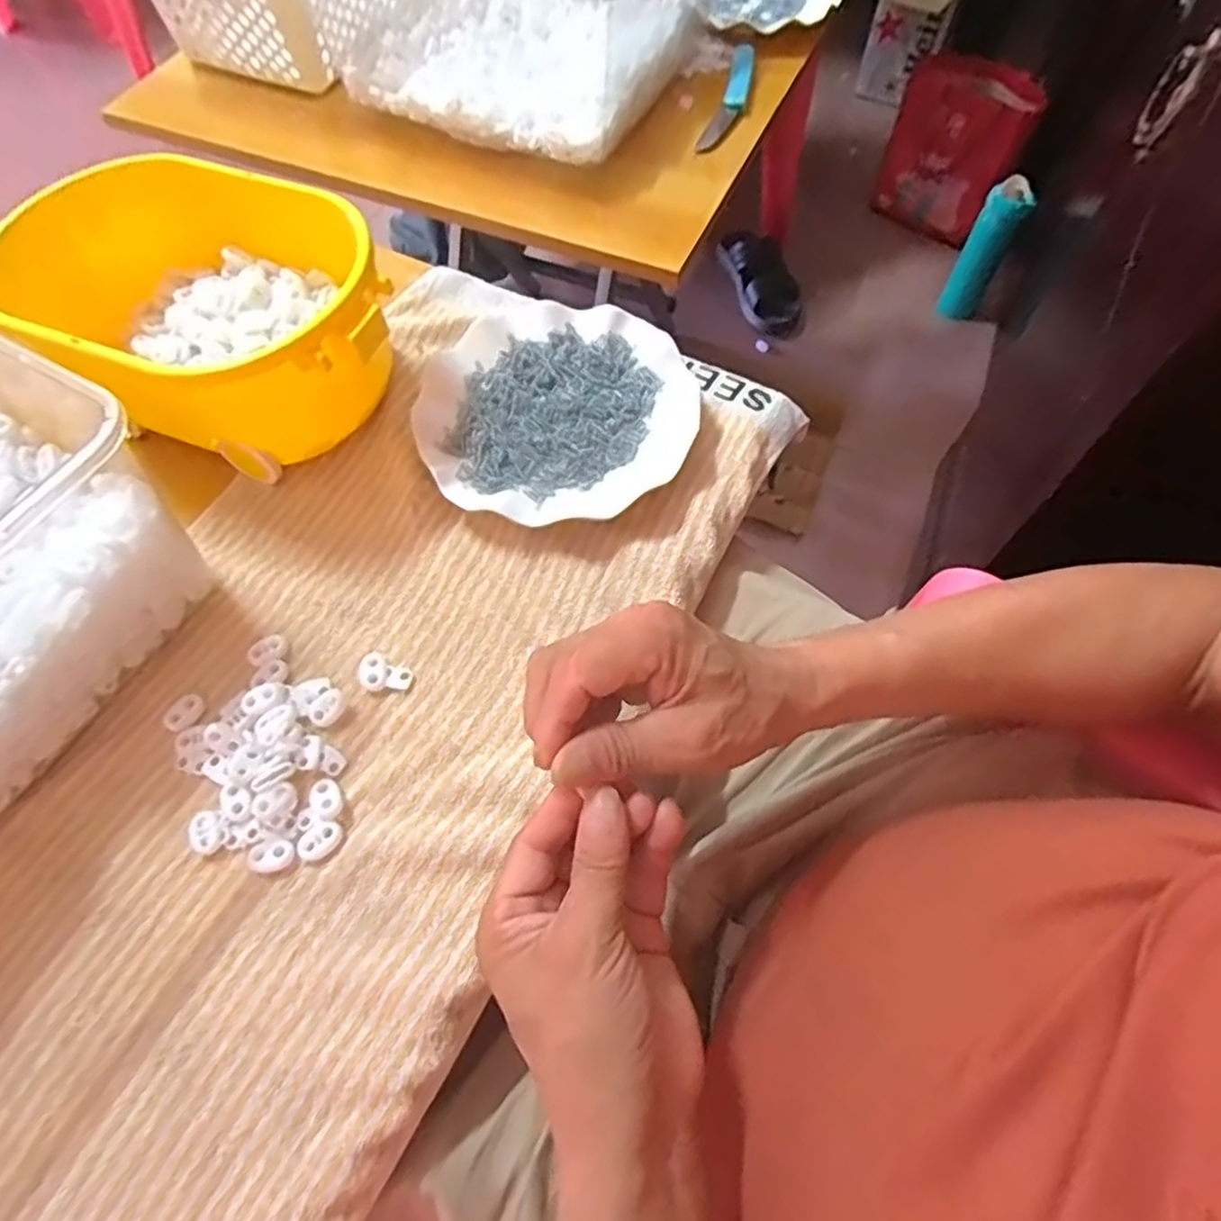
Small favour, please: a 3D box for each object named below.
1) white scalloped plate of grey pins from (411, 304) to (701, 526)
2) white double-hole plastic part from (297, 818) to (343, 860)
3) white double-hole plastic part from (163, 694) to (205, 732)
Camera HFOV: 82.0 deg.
[{"bbox_3d":[-0.035,-0.131,0.471,0.176,0.022,0.178,0,63,1],"label":"white scalloped plate of grey pins"},{"bbox_3d":[-0.147,0.117,0.356,0.022,0.005,0.016,-41,69,-18],"label":"white double-hole plastic part"},{"bbox_3d":[-0.235,0.056,0.387,0.016,0.004,0.022,39,70,19],"label":"white double-hole plastic part"}]

